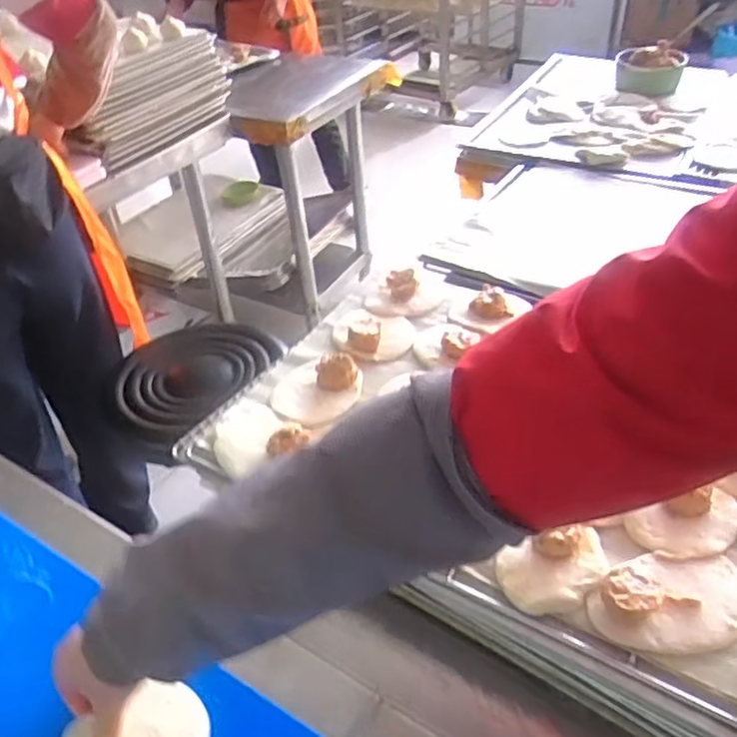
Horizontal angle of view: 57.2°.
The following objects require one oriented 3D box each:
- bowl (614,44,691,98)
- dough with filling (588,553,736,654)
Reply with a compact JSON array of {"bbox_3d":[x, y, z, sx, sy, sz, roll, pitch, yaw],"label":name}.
[{"bbox_3d":[0.578,-0.615,1.388,0.130,0.074,0.130,12,42,20],"label":"bowl"},{"bbox_3d":[0.233,0.174,0.521,0.120,0.030,0.077,-1,39,5],"label":"dough with filling"}]

